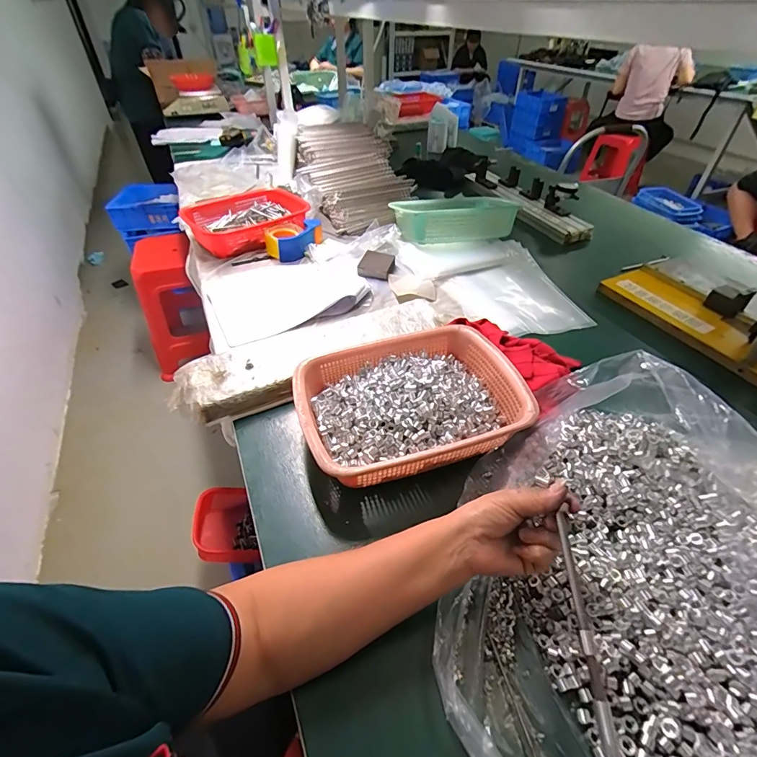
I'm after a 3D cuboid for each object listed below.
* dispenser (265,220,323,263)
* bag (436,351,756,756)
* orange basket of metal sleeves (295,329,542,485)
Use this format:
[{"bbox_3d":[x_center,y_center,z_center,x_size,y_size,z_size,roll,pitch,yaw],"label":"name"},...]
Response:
[{"bbox_3d":[-0.200,-0.328,0.968,0.135,0.058,0.095,-7,44,-7],"label":"dispenser"},{"bbox_3d":[0.304,0.173,0.364,0.423,0.125,0.473,22,48,21],"label":"bag"},{"bbox_3d":[0.041,0.038,0.565,0.295,0.073,0.219,-14,45,-14],"label":"orange basket of metal sleeves"}]

